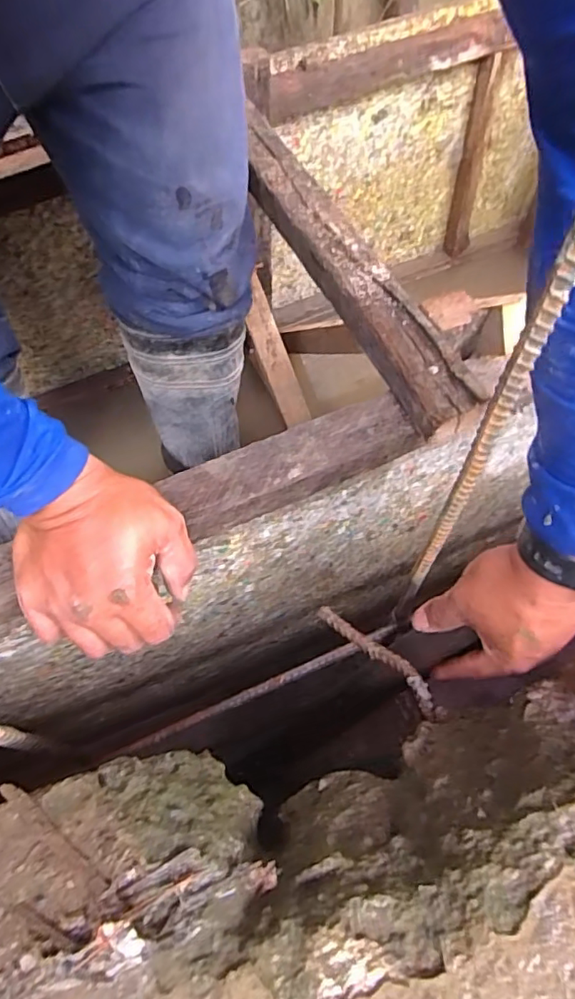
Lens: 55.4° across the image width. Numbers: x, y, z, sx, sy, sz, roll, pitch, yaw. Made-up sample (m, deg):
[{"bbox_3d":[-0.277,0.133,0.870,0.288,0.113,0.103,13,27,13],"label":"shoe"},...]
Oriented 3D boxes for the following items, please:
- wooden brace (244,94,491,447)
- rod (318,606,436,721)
[{"bbox_3d":[0.038,-0.230,0.507,0.050,0.038,0.440,-23,62,-8],"label":"wooden brace"},{"bbox_3d":[0.071,0.121,0.427,0.021,0.010,0.115,-40,66,-16],"label":"rod"}]

